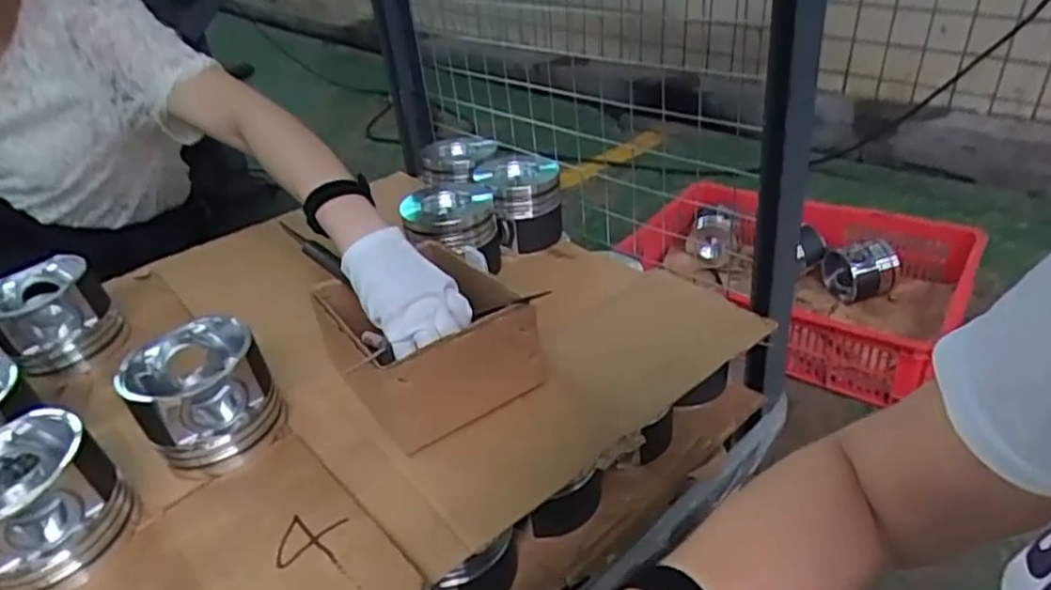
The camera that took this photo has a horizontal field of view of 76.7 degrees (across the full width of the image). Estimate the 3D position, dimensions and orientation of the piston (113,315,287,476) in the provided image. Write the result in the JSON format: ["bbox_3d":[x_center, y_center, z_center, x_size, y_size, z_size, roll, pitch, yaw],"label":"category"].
[{"bbox_3d":[-0.287,0.088,0.596,0.107,0.090,0.107,-22,38,-24],"label":"piston"}]

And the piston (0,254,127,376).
[{"bbox_3d":[-0.514,0.021,0.724,0.106,0.091,0.106,-31,42,-33],"label":"piston"}]

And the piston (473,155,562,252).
[{"bbox_3d":[-0.006,-0.121,0.880,0.108,0.093,0.096,-8,34,-6],"label":"piston"}]

